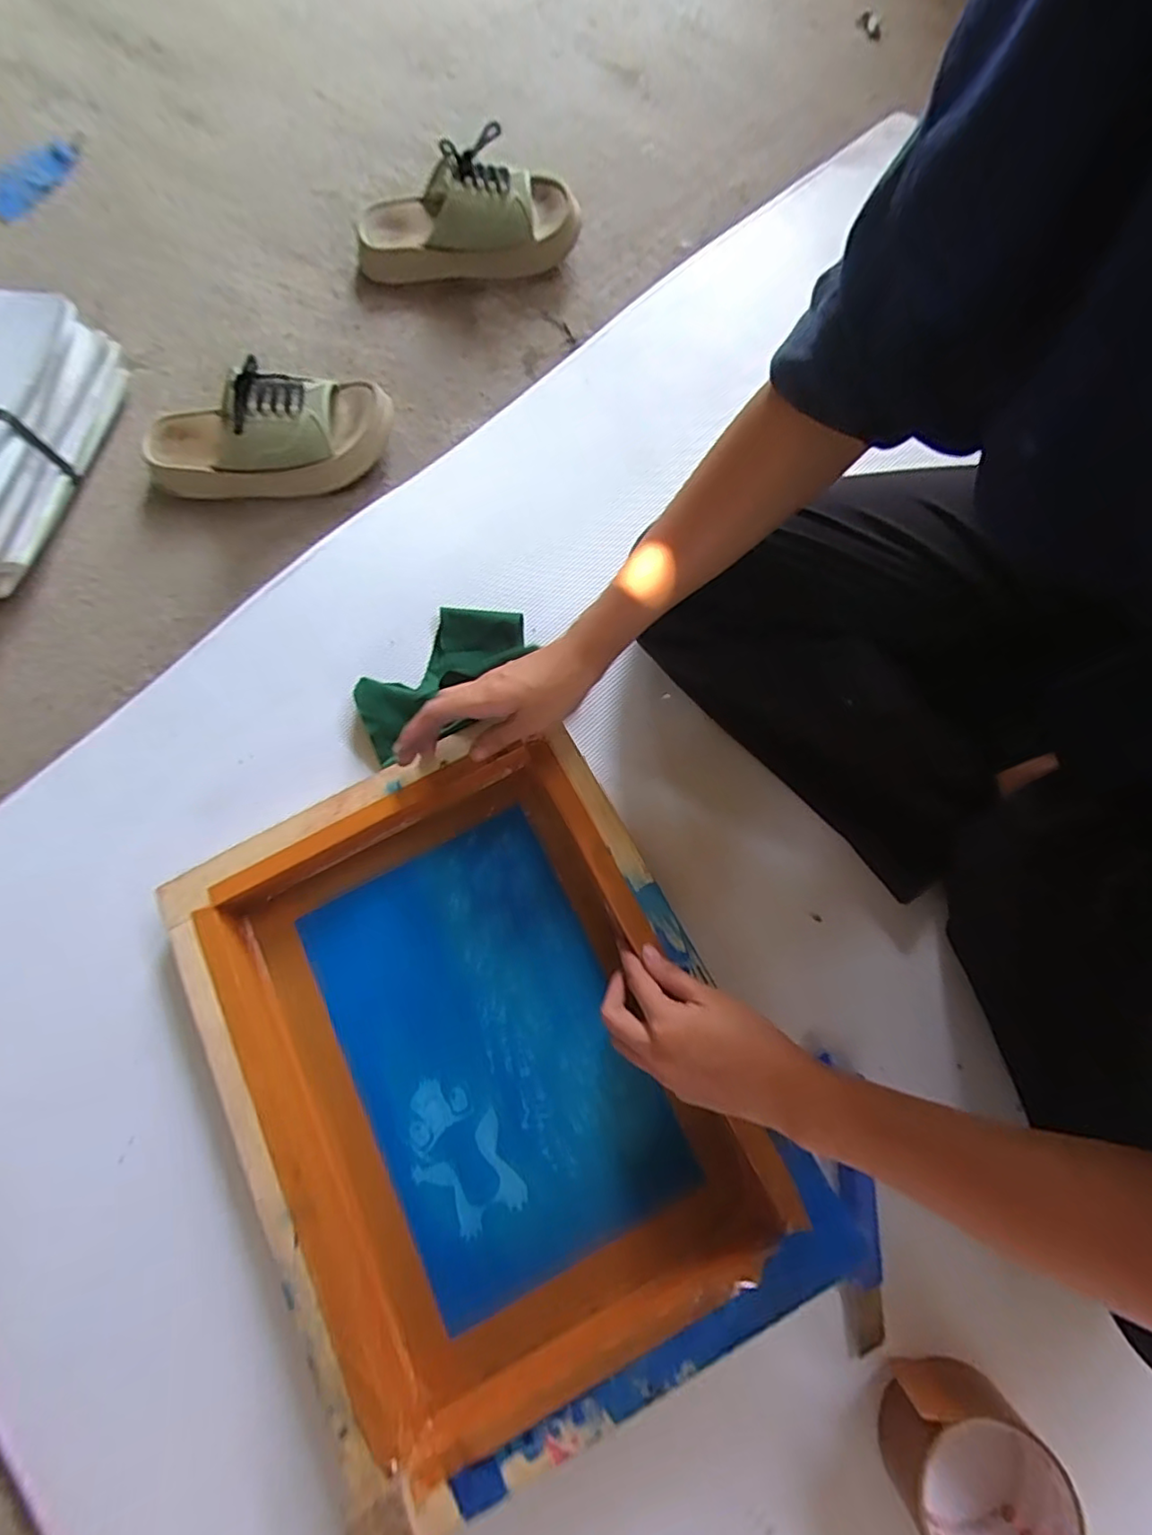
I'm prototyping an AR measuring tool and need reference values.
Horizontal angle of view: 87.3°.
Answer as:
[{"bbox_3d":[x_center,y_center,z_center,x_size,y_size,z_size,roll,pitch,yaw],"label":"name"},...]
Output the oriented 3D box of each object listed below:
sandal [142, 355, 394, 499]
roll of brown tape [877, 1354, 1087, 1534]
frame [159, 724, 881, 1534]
[{"bbox_3d":[-0.299,-0.324,0.583,0.234,0.087,0.103,-4,74,1],"label":"sandal"},{"bbox_3d":[0.219,0.394,0.338,0.083,0.049,0.092,-38,76,-9],"label":"roll of brown tape"},{"bbox_3d":[-0.065,0.195,0.409,0.310,0.052,0.410,-28,75,-6],"label":"frame"}]

